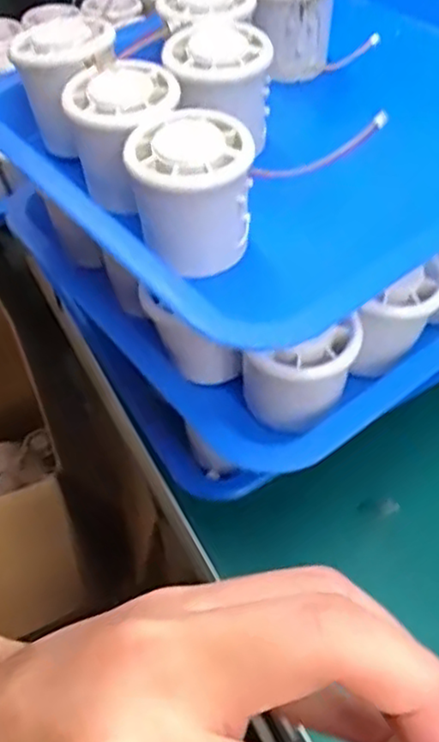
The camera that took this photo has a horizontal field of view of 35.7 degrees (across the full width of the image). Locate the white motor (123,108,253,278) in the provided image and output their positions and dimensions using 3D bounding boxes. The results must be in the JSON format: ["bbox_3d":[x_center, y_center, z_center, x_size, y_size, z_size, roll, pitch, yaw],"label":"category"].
[{"bbox_3d":[-0.013,-0.082,0.321,0.052,0.060,0.053,-9,52,-6],"label":"white motor"}]

